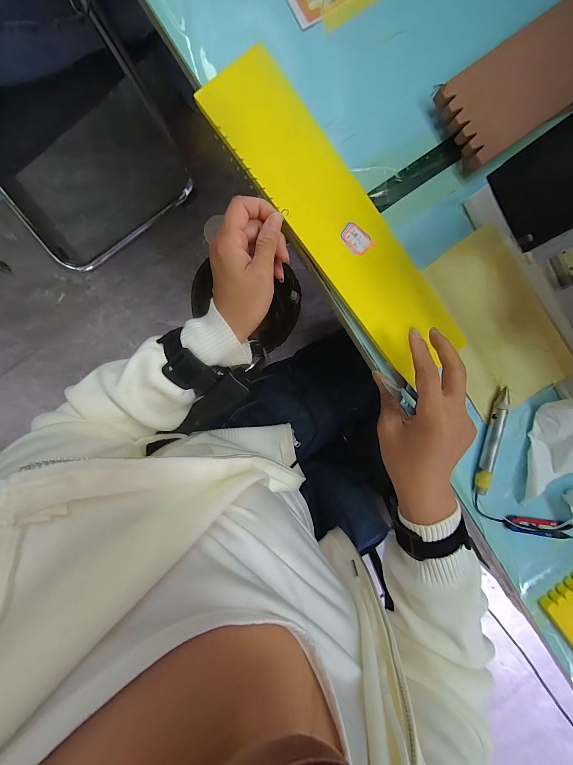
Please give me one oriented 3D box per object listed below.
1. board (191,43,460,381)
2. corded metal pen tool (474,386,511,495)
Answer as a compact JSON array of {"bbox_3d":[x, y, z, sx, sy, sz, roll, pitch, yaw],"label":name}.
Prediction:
[{"bbox_3d":[0.052,-0.158,0.274,0.082,0.012,0.321,-39,97,4],"label":"board"},{"bbox_3d":[0.237,0.068,0.319,0.014,0.015,0.122,10,95,-7],"label":"corded metal pen tool"}]

